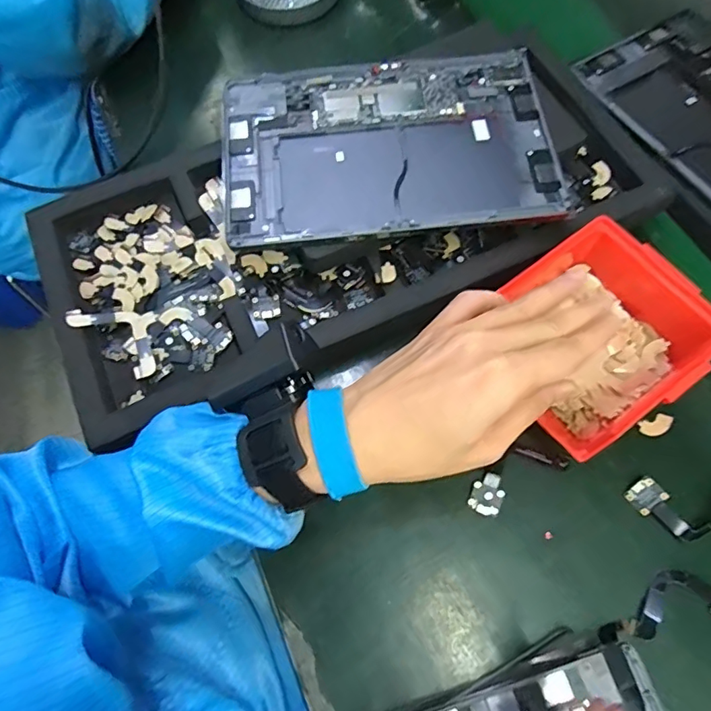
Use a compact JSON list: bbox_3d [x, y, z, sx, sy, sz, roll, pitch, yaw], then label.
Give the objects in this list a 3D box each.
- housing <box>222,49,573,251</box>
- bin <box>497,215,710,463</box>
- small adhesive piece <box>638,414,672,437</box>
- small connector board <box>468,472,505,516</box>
[{"bbox_3d":[0.025,-0.167,0.407,0.253,0.008,0.168,-6,70,0],"label":"housing"},{"bbox_3d":[0.168,-0.015,0.360,0.128,0.058,0.122,-32,72,-10],"label":"bin"},{"bbox_3d":[0.220,0.051,0.373,0.025,0.004,0.014,-19,70,-5],"label":"small adhesive piece"},{"bbox_3d":[0.092,0.096,0.357,0.021,0.004,0.028,22,72,10],"label":"small connector board"}]

